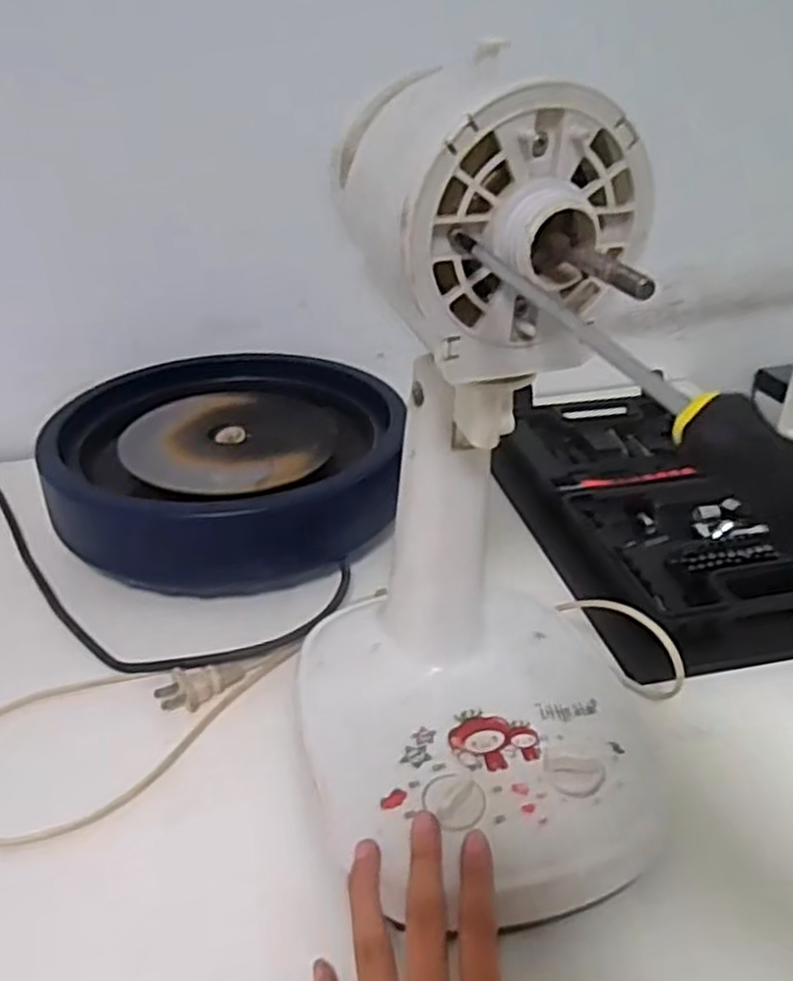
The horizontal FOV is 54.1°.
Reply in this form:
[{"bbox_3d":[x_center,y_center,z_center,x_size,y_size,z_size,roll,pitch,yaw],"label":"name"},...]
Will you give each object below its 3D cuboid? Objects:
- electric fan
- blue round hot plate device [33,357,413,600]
[{"bbox_3d":[0.041,0.004,0.350,0.164,0.321,0.193,-12,34,-17],"label":"electric fan"},{"bbox_3d":[-0.141,-0.034,0.691,0.273,0.080,0.295,6,32,10],"label":"blue round hot plate device"}]

